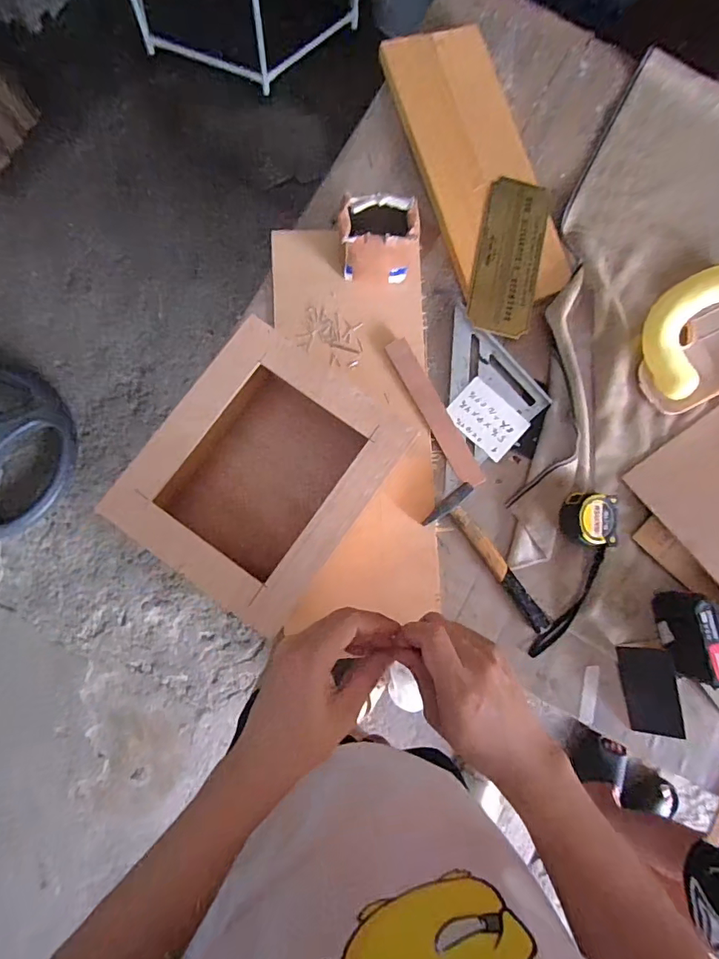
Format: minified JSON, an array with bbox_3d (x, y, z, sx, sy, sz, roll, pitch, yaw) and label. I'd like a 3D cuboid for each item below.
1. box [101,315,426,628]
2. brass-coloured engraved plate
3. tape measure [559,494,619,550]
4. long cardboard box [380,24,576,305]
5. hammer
[{"bbox_3d":[-0.103,-0.002,0.535,0.205,0.125,0.243,35,81,0],"label":"box"},{"bbox_3d":[0.204,-0.301,0.651,0.086,0.008,0.217,14,83,-5],"label":"brass-coloured engraved plate"},{"bbox_3d":[0.289,0.052,0.610,0.067,0.036,0.067,3,82,-5],"label":"tape measure"},{"bbox_3d":[0.161,-0.439,0.672,0.156,0.029,0.419,-15,84,-7],"label":"long cardboard box"},{"bbox_3d":[0.172,0.103,0.601,0.066,0.027,0.200,-41,88,-9],"label":"hammer"}]

